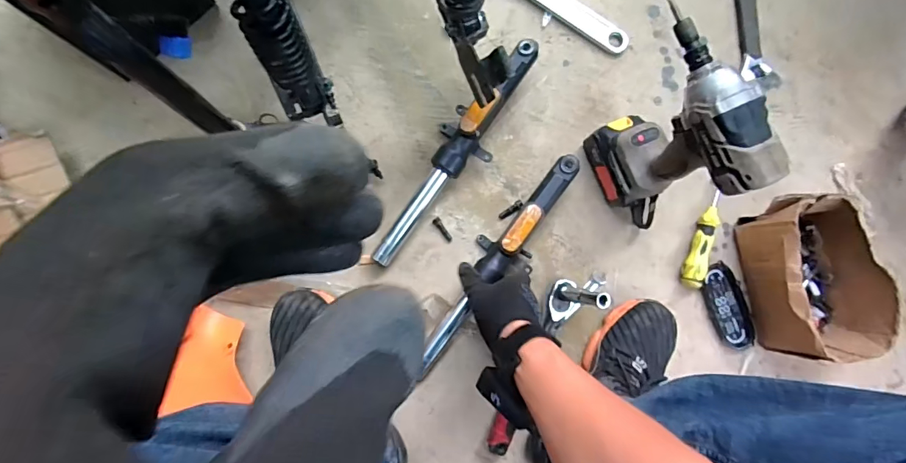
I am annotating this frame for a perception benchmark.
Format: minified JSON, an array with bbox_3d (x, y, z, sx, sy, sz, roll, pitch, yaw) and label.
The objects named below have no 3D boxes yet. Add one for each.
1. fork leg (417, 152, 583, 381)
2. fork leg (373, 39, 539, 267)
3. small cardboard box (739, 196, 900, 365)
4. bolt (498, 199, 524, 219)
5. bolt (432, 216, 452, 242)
[{"bbox_3d":[0.055,0.045,0.599,0.052,0.049,0.353,36,89,-4],"label":"fork leg"},{"bbox_3d":[0.006,-0.104,0.604,0.068,0.059,0.352,34,83,-5],"label":"fork leg"},{"bbox_3d":[0.502,0.053,0.635,0.138,0.097,0.204,-6,88,-8],"label":"small cardboard box"},{"bbox_3d":[0.082,-0.031,0.635,0.038,0.006,0.011,-35,92,7],"label":"bolt"},{"bbox_3d":[-0.014,-0.003,0.621,0.012,0.007,0.039,-40,92,-8],"label":"bolt"}]

